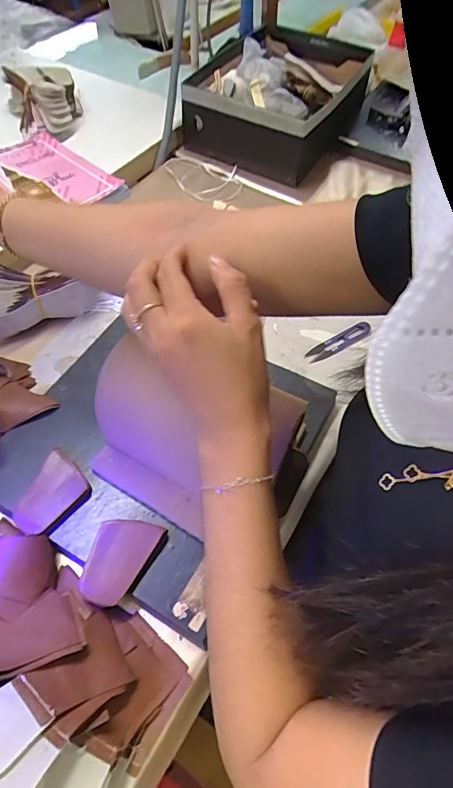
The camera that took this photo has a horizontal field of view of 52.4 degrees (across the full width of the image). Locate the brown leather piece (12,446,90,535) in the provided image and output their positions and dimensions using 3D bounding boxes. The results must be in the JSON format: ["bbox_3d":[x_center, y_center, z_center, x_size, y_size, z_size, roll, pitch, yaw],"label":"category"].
[{"bbox_3d":[-0.185,0.103,0.475,0.059,0.008,0.077,40,68,15],"label":"brown leather piece"}]

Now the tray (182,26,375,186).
[{"bbox_3d":[0.106,-0.577,0.900,0.264,0.114,0.368,26,59,16],"label":"tray"}]

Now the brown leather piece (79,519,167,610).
[{"bbox_3d":[-0.105,0.155,0.441,0.055,0.011,0.085,26,59,16],"label":"brown leather piece"}]

